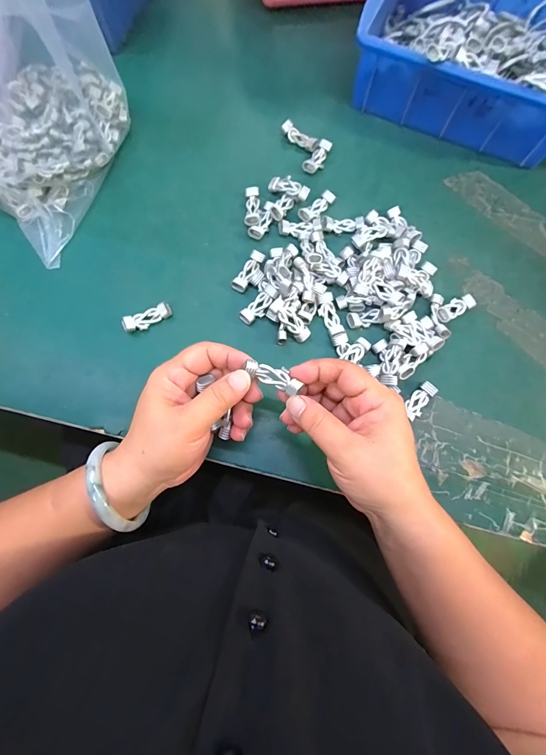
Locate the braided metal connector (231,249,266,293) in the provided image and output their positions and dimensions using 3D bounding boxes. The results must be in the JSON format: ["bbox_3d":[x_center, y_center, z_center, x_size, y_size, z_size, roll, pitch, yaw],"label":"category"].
[{"bbox_3d":[-0.025,-0.105,0.339,0.014,0.008,0.044,29,76,6],"label":"braided metal connector"}]

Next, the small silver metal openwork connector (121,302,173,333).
[{"bbox_3d":[-0.118,-0.056,0.323,0.045,0.016,0.016,-26,78,-8],"label":"small silver metal openwork connector"}]

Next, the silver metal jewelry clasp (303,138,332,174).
[{"bbox_3d":[0.050,-0.242,0.378,0.019,0.009,0.042,32,77,6],"label":"silver metal jewelry clasp"}]

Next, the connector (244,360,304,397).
[{"bbox_3d":[0.001,0.000,0.247,0.040,0.013,0.012,25,76,4],"label":"connector"}]

